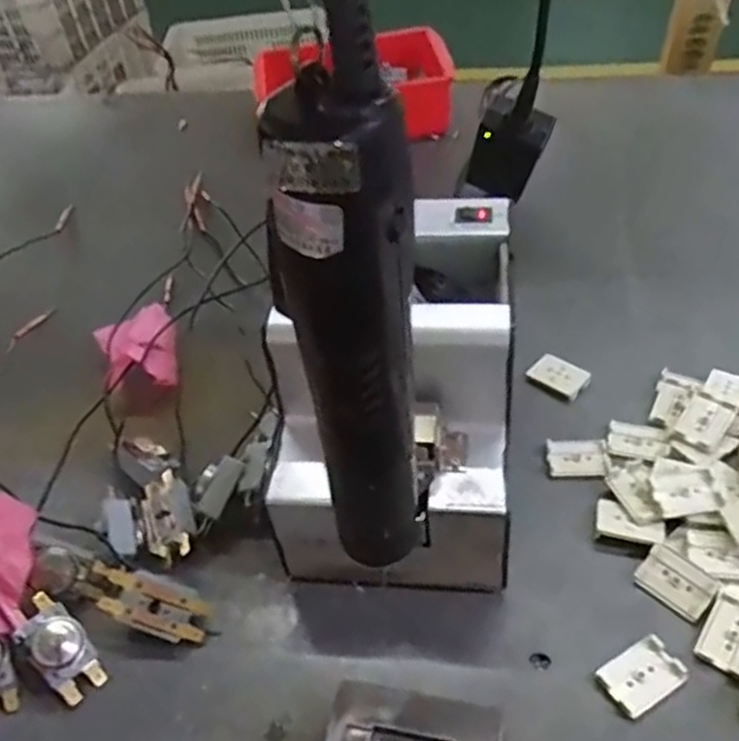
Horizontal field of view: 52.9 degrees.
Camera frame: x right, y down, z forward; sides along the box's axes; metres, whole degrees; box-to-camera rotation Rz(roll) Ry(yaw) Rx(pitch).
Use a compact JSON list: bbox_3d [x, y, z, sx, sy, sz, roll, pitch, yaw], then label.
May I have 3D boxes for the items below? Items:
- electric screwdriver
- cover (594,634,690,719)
[{"bbox_3d":[-0.005,0.000,0.244,0.038,0.183,0.030,7,48,14],"label":"electric screwdriver"},{"bbox_3d":[0.138,0.155,0.377,0.041,0.004,0.027,-26,49,-17],"label":"cover"}]

